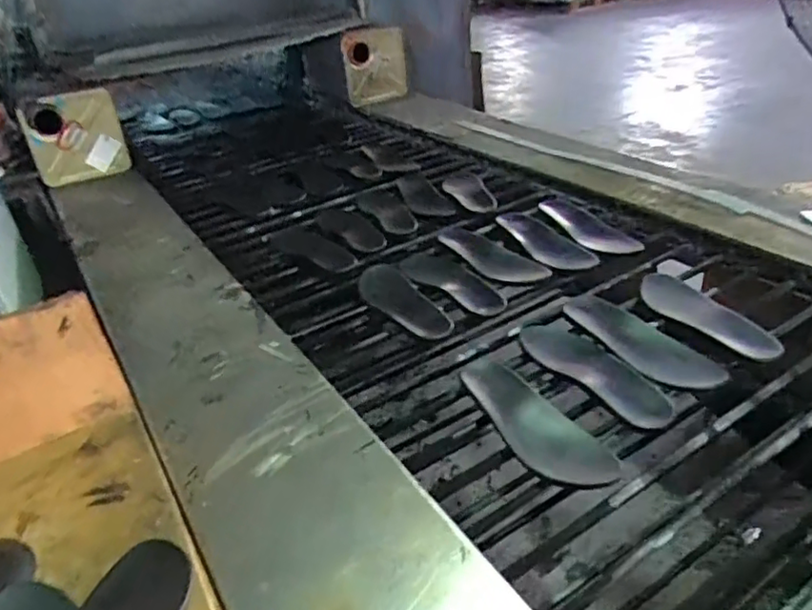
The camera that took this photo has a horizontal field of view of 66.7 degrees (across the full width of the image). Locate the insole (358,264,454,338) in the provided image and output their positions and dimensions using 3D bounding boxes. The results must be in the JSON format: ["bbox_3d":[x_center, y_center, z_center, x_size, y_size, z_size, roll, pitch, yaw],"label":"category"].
[{"bbox_3d":[-0.016,-0.009,1.074,0.089,0.023,0.242,-19,34,-20],"label":"insole"}]

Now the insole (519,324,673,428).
[{"bbox_3d":[0.265,0.091,0.872,0.086,0.018,0.250,-25,37,-28],"label":"insole"}]

